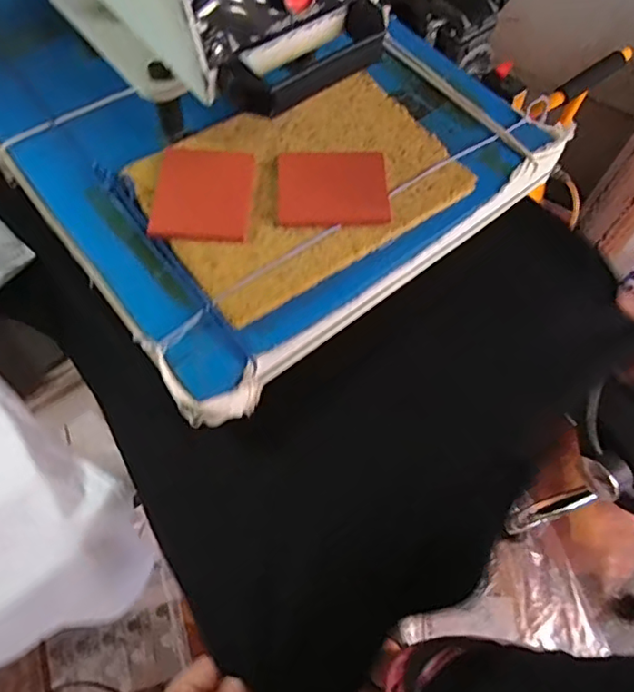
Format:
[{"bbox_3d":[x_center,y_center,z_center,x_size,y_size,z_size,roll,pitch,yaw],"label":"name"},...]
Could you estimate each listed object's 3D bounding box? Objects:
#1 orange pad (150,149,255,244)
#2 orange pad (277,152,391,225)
[{"bbox_3d":[-0.092,-0.125,0.452,0.076,0.005,0.089,3,63,-1],"label":"orange pad"},{"bbox_3d":[0.013,-0.133,0.457,0.089,0.011,0.077,1,63,-2],"label":"orange pad"}]

